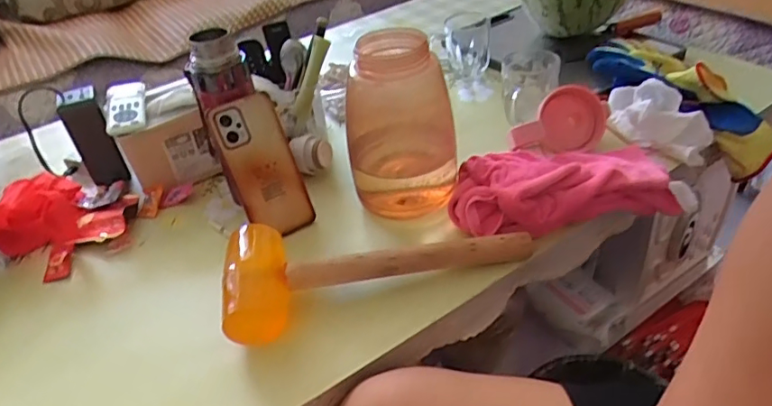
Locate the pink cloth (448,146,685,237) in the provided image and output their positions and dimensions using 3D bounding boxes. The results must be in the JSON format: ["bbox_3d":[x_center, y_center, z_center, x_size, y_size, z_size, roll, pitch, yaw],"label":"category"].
[{"bbox_3d":[0.203,-0.025,0.631,0.263,0.066,0.125,-12,39,-5],"label":"pink cloth"}]

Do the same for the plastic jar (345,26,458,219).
[{"bbox_3d":[0.015,-0.089,0.625,0.120,0.192,0.115,-5,39,4],"label":"plastic jar"}]

